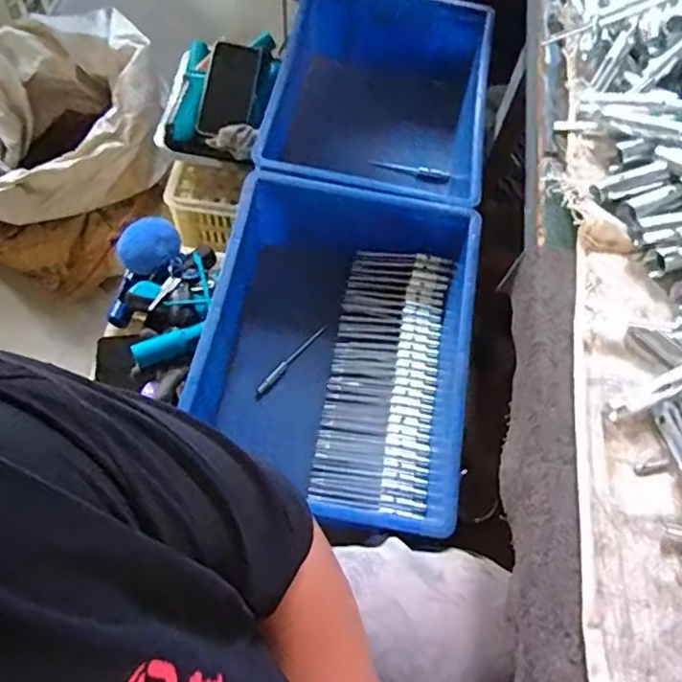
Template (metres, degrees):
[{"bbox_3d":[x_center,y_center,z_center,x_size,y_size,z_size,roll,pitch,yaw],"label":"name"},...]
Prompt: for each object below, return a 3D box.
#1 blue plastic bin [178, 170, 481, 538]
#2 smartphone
[{"bbox_3d":[0.001,-0.007,0.735,0.285,0.138,0.374,10,64,2],"label":"blue plastic bin"},{"bbox_3d":[-0.174,-0.389,0.936,0.079,0.016,0.149,12,91,-7],"label":"smartphone"}]

